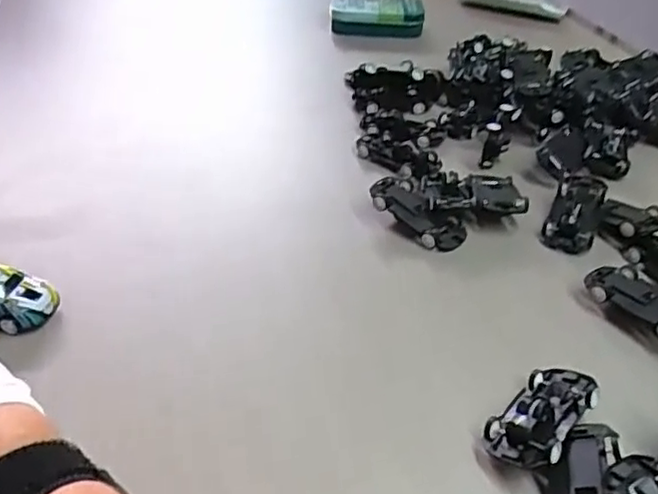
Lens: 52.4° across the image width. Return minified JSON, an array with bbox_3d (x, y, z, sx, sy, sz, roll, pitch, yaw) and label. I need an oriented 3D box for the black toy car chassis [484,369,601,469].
[{"bbox_3d":[0.095,0.071,0.291,0.030,0.015,0.061,32,46,31],"label":"black toy car chassis"}]

